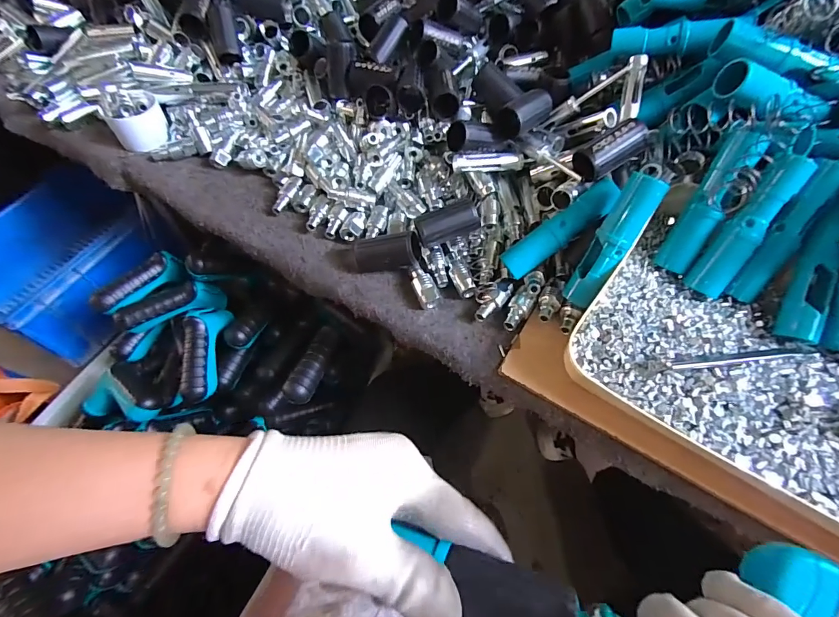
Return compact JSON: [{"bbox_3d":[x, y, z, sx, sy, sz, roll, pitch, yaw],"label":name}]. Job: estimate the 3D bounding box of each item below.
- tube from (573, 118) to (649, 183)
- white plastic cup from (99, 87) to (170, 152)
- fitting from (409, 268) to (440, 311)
[{"bbox_3d":[0.179,-0.148,0.380,0.065,0.028,0.030,-31,61,6],"label":"tube"},{"bbox_3d":[-0.361,-0.242,0.524,0.065,0.062,0.062,-32,64,-19],"label":"white plastic cup"},{"bbox_3d":[0.004,-0.022,0.418,0.021,0.014,0.046,-18,60,-12],"label":"fitting"}]

